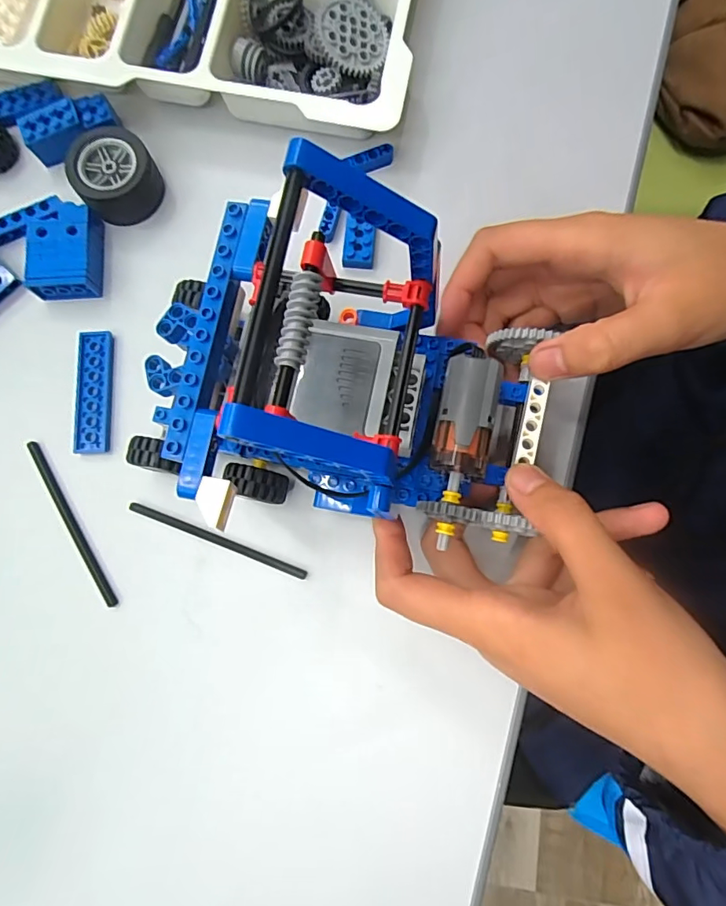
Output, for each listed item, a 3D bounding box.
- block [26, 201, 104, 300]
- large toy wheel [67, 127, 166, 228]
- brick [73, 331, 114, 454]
[{"bbox_3d":[-0.156,-0.106,0.261,0.035,0.014,0.048,0,79,1],"label":"block"},{"bbox_3d":[-0.131,-0.146,0.265,0.041,0.025,0.045,0,79,1],"label":"large toy wheel"},{"bbox_3d":[-0.138,-0.031,0.254,0.017,0.005,0.063,-3,79,1],"label":"brick"}]

